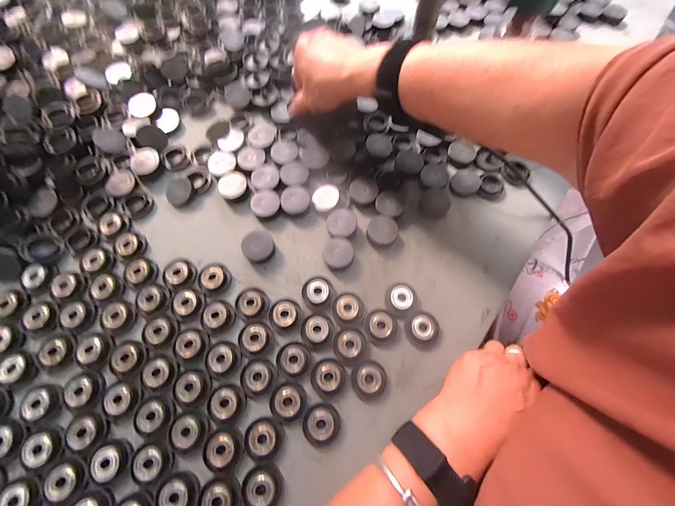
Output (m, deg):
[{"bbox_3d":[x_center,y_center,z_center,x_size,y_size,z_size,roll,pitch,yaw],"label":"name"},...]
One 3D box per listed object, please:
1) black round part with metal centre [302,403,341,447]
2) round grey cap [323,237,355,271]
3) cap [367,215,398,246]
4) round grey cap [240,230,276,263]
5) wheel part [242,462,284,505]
[{"bbox_3d":[-0.013,0.147,0.242,0.031,0.010,0.031,0,69,0],"label":"black round part with metal centre"},{"bbox_3d":[0.001,0.001,0.300,0.032,0.013,0.031,0,69,0],"label":"round grey cap"},{"bbox_3d":[0.047,-0.022,0.306,0.032,0.018,0.034,0,69,0],"label":"cap"},{"bbox_3d":[-0.083,-0.007,0.301,0.030,0.017,0.032,0,69,0],"label":"round grey cap"},{"bbox_3d":[-0.059,0.188,0.225,0.031,0.012,0.031,0,69,0],"label":"wheel part"}]

